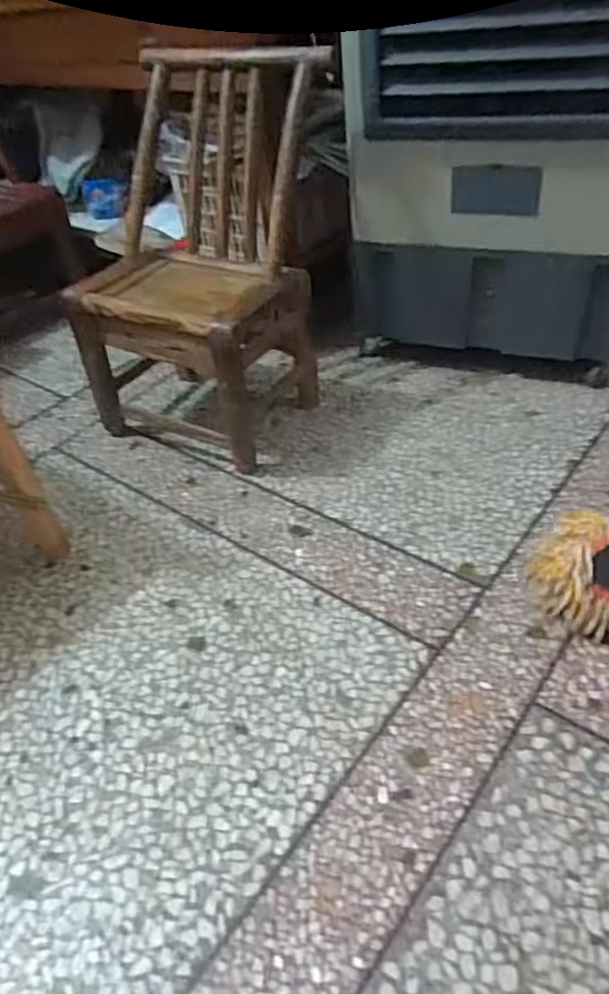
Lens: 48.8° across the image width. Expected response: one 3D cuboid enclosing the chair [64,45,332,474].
[{"bbox_3d":[-0.196,-0.432,1.262,0.390,0.617,0.405,16,45,25],"label":"chair"}]

